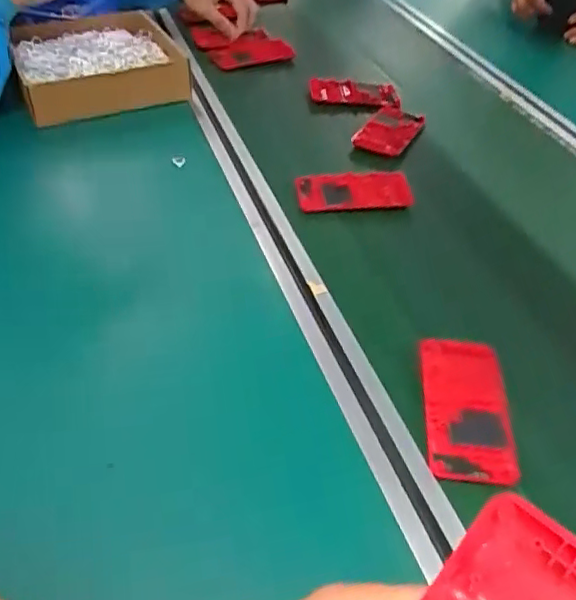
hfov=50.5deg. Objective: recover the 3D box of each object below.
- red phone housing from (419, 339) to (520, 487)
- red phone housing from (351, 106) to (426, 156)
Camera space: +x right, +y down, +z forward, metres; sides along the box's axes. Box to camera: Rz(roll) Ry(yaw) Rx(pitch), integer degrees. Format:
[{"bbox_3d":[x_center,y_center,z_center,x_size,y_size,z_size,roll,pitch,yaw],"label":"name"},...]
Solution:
[{"bbox_3d":[0.136,0.079,0.463,0.065,0.015,0.127,7,43,1],"label":"red phone housing"},{"bbox_3d":[0.130,-0.220,0.779,0.060,0.012,0.113,22,45,17],"label":"red phone housing"}]

